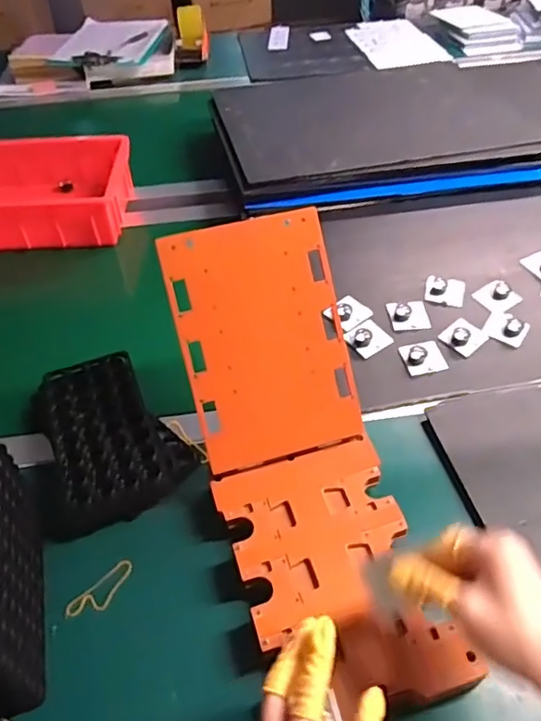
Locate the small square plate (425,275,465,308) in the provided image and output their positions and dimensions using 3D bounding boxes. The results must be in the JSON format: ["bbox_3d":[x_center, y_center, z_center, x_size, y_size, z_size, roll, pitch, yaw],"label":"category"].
[{"bbox_3d":[0.239,-0.096,0.782,0.052,0.013,0.043,12,49,11],"label":"small square plate"}]

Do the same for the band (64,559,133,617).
[{"bbox_3d":[-0.158,0.220,0.542,0.070,0.004,0.025,-36,73,-28],"label":"band"}]

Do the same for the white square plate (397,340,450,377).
[{"bbox_3d":[0.192,-0.004,0.710,0.051,0.017,0.041,-12,49,-10],"label":"white square plate"}]

